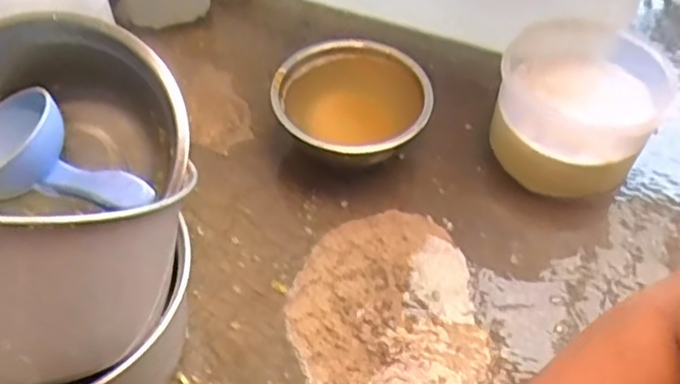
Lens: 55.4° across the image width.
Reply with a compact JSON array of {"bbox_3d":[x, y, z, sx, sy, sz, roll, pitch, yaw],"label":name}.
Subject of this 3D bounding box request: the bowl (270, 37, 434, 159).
[{"bbox_3d":[0.013,-0.097,0.713,0.171,0.078,0.160,1,48,-1],"label":"bowl"}]

